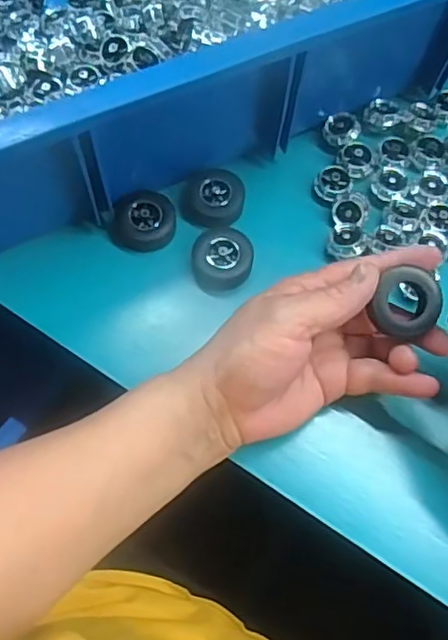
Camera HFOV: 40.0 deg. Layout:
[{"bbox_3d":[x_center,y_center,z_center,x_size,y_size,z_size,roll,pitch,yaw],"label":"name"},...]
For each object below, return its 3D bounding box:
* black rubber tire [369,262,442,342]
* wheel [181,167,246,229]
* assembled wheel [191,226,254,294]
[{"bbox_3d":[0.097,-0.009,0.327,0.034,0.015,0.033,19,91,-5],"label":"black rubber tire"},{"bbox_3d":[-0.007,-0.078,0.398,0.038,0.014,0.036,15,71,5],"label":"wheel"},{"bbox_3d":[-0.001,-0.039,0.386,0.036,0.016,0.040,12,71,4],"label":"assembled wheel"}]

